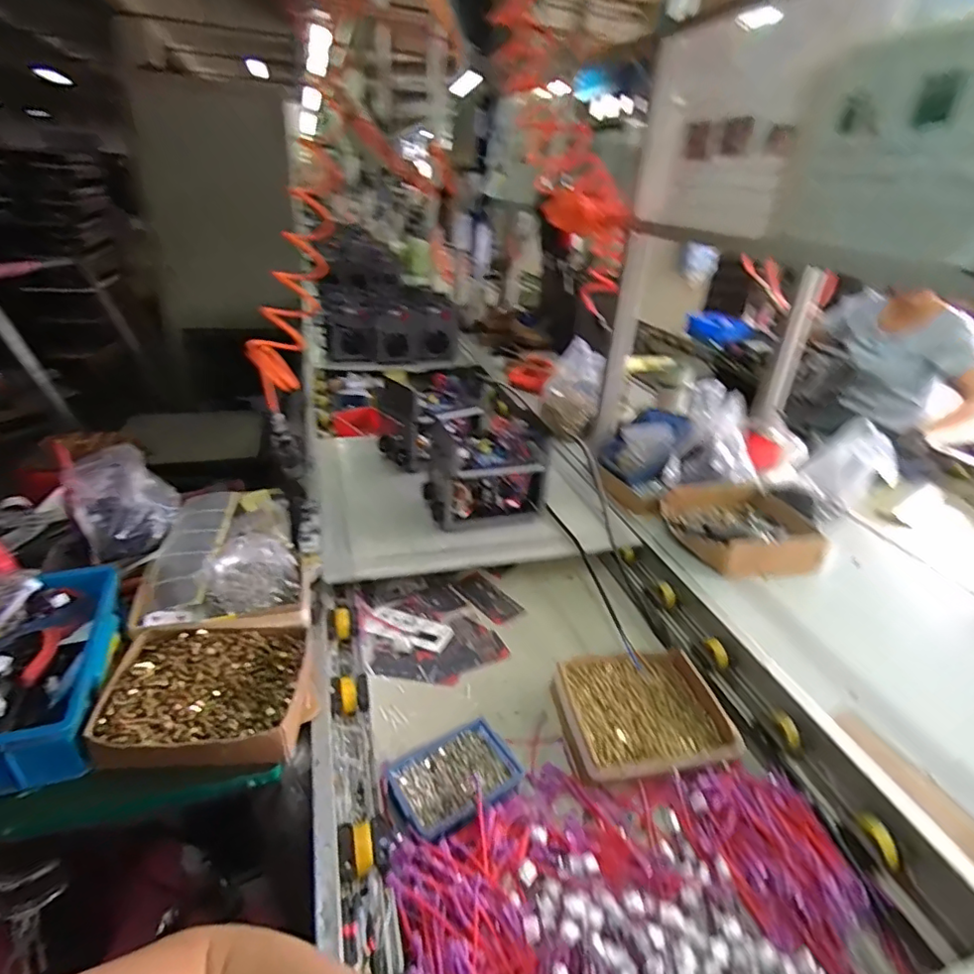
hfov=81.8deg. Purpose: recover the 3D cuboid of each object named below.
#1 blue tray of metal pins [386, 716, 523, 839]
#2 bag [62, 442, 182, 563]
[{"bbox_3d":[-0.036,0.355,0.683,0.150,0.033,0.096,-16,33,-33],"label":"blue tray of metal pins"},{"bbox_3d":[-0.578,0.013,0.898,0.143,0.132,0.163,-17,34,-35],"label":"bag"}]

